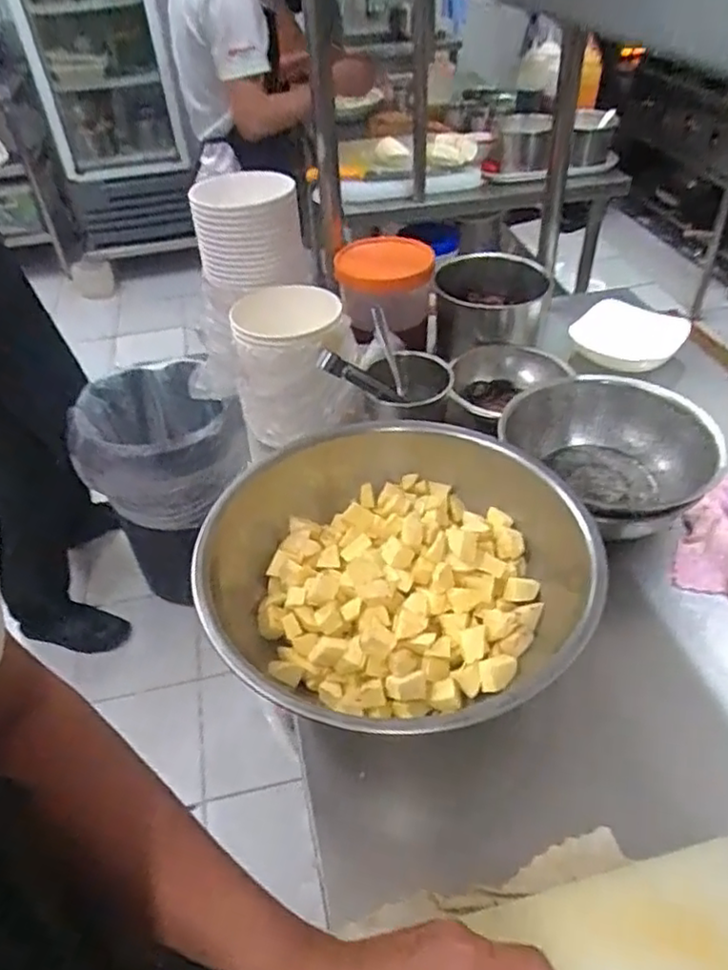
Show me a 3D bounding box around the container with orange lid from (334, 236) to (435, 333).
[{"bbox_3d":[0.030,-0.293,0.988,0.138,0.109,0.145,-3,43,2],"label":"container with orange lid"}]

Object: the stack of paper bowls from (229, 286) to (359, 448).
[{"bbox_3d":[-0.089,-0.163,0.874,0.147,0.142,0.181,-6,43,-2],"label":"stack of paper bowls"}]

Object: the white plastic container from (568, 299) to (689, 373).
[{"bbox_3d":[0.394,-0.218,1.005,0.159,0.083,0.105,22,49,26],"label":"white plastic container"}]

